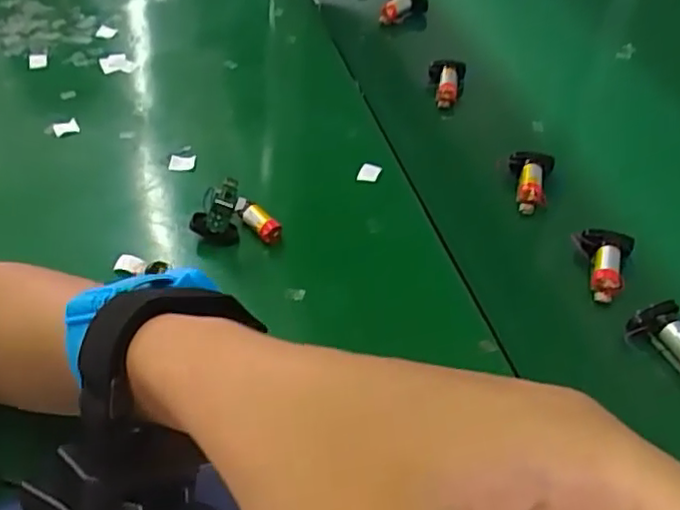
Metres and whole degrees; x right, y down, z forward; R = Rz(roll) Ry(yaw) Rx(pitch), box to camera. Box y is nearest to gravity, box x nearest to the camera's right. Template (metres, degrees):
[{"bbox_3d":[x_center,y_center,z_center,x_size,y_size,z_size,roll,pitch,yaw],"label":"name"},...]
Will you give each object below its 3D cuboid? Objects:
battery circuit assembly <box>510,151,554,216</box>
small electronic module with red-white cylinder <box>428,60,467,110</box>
[{"bbox_3d":[0.143,-0.057,0.483,0.032,0.023,0.049,13,51,14],"label":"battery circuit assembly"},{"bbox_3d":[0.095,-0.154,0.570,0.032,0.025,0.049,5,50,8],"label":"small electronic module with red-white cylinder"}]

